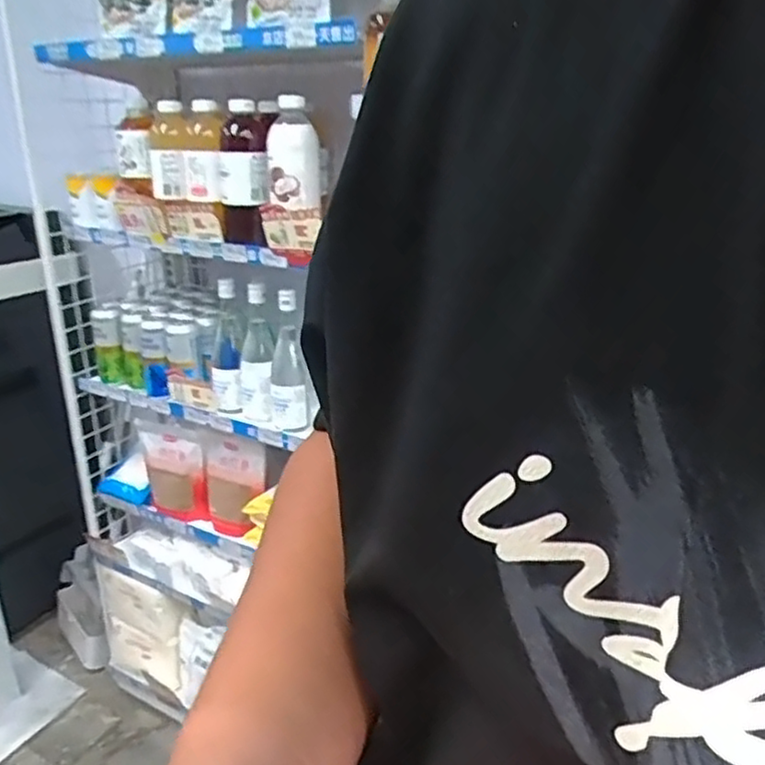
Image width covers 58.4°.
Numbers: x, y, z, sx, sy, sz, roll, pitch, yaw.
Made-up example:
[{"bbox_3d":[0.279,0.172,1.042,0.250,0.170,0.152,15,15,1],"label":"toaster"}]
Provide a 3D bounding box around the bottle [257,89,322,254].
[{"bbox_3d":[-0.142,-0.328,1.101,0.091,0.232,0.090,1,1,5],"label":"bottle"}]

